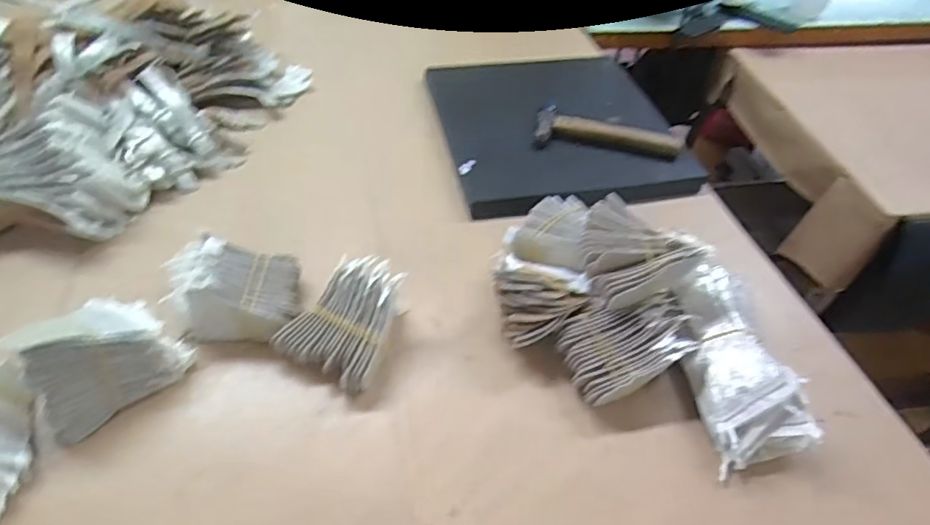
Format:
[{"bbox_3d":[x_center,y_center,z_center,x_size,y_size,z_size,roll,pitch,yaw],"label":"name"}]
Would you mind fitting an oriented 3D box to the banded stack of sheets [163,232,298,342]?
[{"bbox_3d":[-0.209,0.025,0.519,0.104,0.059,0.092,2,48,-5],"label":"banded stack of sheets"}]

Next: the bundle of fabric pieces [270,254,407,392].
[{"bbox_3d":[-0.103,0.051,0.506,0.088,0.059,0.108,25,50,16],"label":"bundle of fabric pieces"}]

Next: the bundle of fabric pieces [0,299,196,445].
[{"bbox_3d":[-0.297,0.072,0.453,0.072,0.087,0.106,36,54,24],"label":"bundle of fabric pieces"}]

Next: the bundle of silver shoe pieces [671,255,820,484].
[{"bbox_3d":[0.243,0.087,0.511,0.079,0.061,0.186,1,48,-5],"label":"bundle of silver shoe pieces"}]

